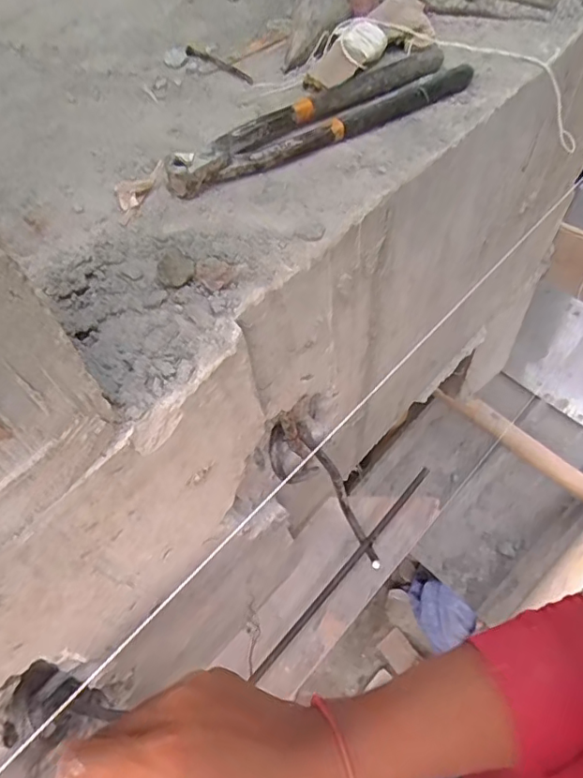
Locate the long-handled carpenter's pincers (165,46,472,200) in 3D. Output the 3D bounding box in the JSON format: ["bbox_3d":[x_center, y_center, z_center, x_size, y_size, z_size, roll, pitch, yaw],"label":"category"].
[{"bbox_3d":[0.017,-0.175,0.353,0.216,0.020,0.047,-26,58,-13],"label":"long-handled carpenter's pincers"}]

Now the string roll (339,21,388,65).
[{"bbox_3d":[0.051,-0.250,0.395,0.032,0.018,0.024,-35,61,-18],"label":"string roll"}]

